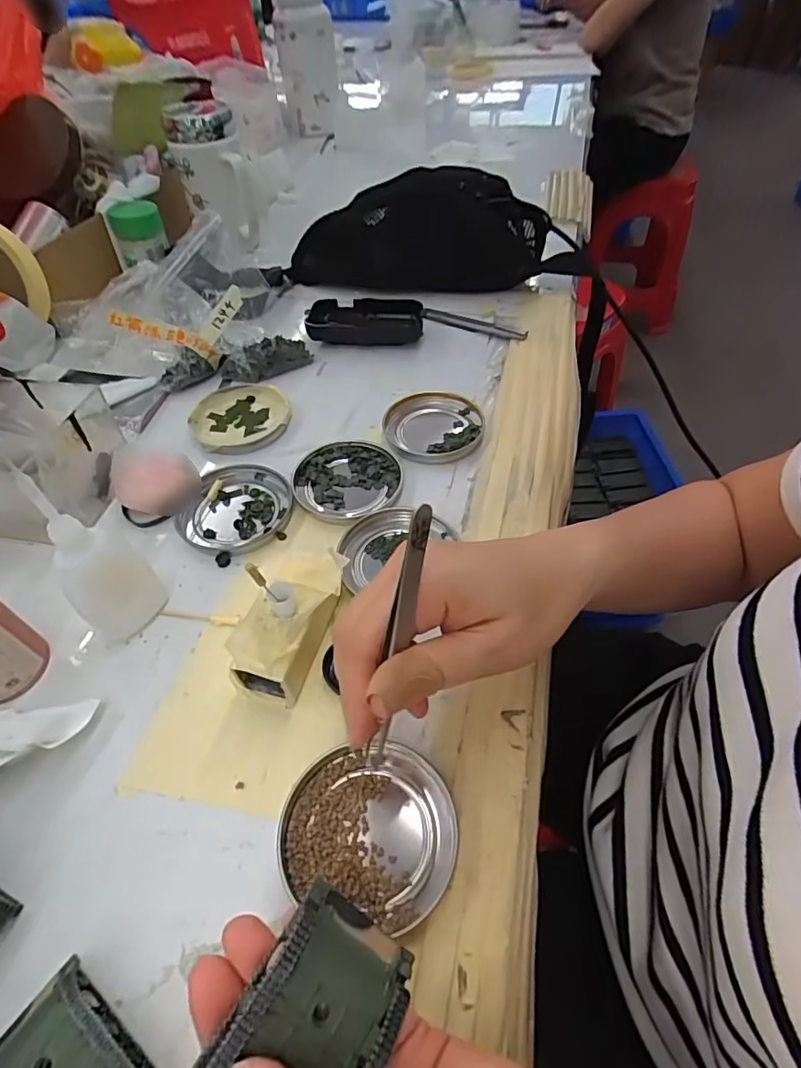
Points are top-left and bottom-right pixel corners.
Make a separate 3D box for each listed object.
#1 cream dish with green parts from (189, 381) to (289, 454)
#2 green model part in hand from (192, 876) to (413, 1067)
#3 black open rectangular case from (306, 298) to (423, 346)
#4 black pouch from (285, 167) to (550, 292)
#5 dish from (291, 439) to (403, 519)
[{"bbox_3d":[-0.132,-0.097,0.441,0.079,0.012,0.080,0,51,1],"label":"cream dish with green parts"},{"bbox_3d":[-0.037,0.158,0.148,0.046,0.025,0.096,33,61,25],"label":"green model part in hand"},{"bbox_3d":[-0.034,-0.207,0.516,0.108,0.027,0.047,-3,51,-2],"label":"black open rectangular case"},{"bbox_3d":[0.016,-0.327,0.567,0.267,0.099,0.062,5,51,7],"label":"black pouch"},{"bbox_3d":[-0.040,-0.042,0.391,0.079,0.008,0.071,-20,53,-15],"label":"dish"}]

